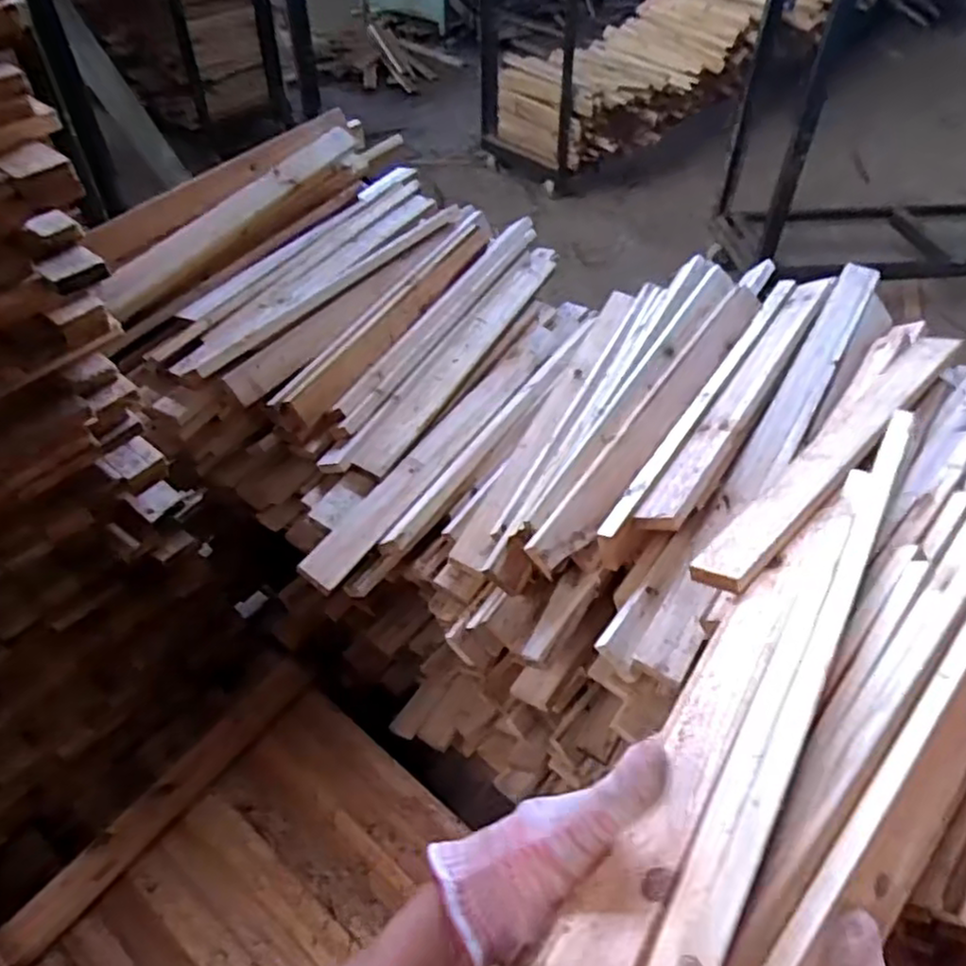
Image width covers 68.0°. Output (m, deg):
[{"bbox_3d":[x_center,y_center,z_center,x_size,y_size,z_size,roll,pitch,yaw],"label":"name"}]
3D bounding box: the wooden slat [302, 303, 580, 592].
[{"bbox_3d":[-0.008,-0.091,0.924,0.050,0.033,0.631,25,51,20],"label":"wooden slat"}]

